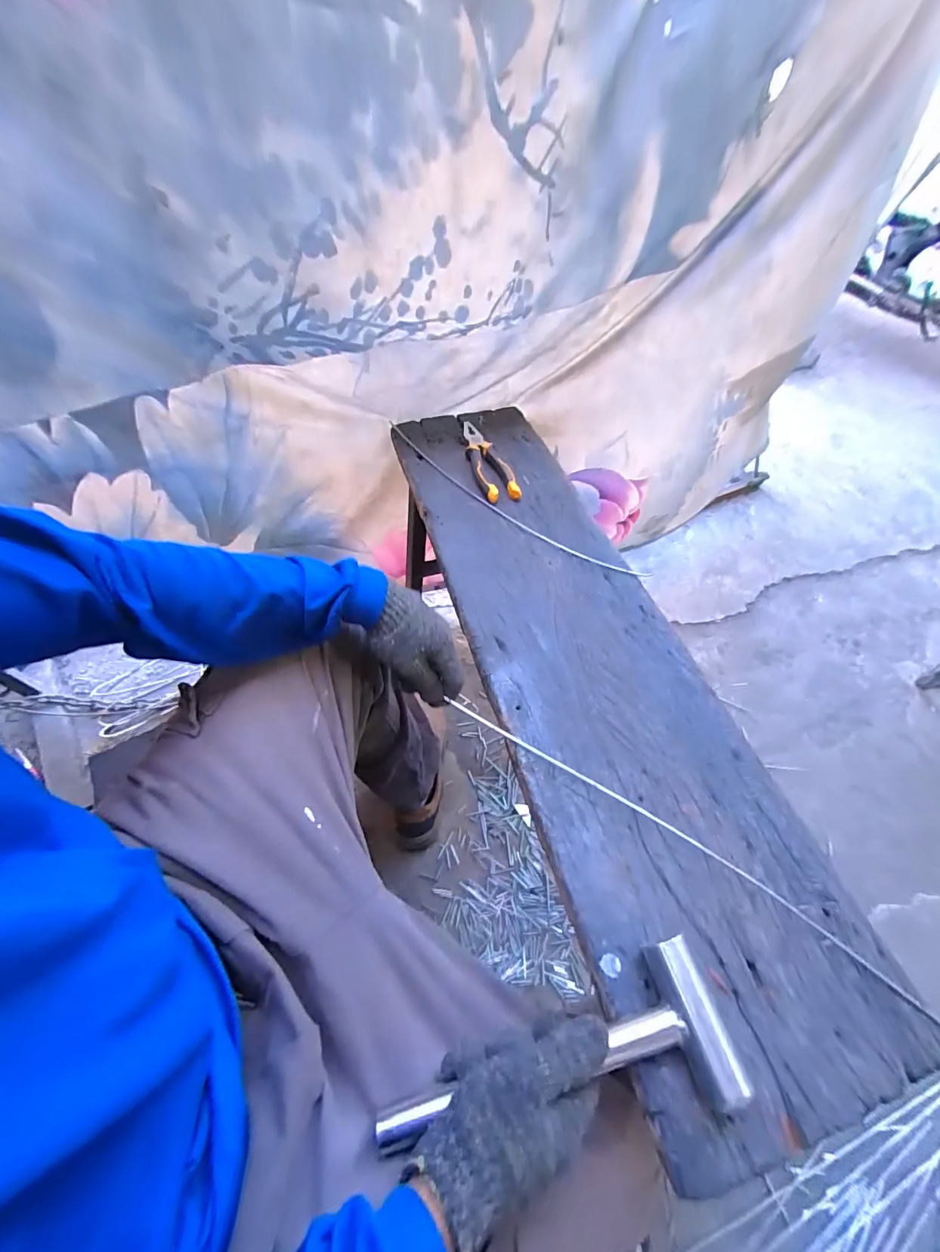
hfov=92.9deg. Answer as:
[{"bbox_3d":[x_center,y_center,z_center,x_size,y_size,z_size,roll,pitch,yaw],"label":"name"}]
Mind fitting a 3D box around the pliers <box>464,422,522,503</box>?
[{"bbox_3d":[0.027,-0.272,0.739,0.055,0.026,0.184,-15,59,-10],"label":"pliers"}]

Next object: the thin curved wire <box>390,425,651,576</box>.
[{"bbox_3d":[0.039,-0.201,0.705,0.519,0.011,0.051,37,63,20],"label":"thin curved wire"}]

